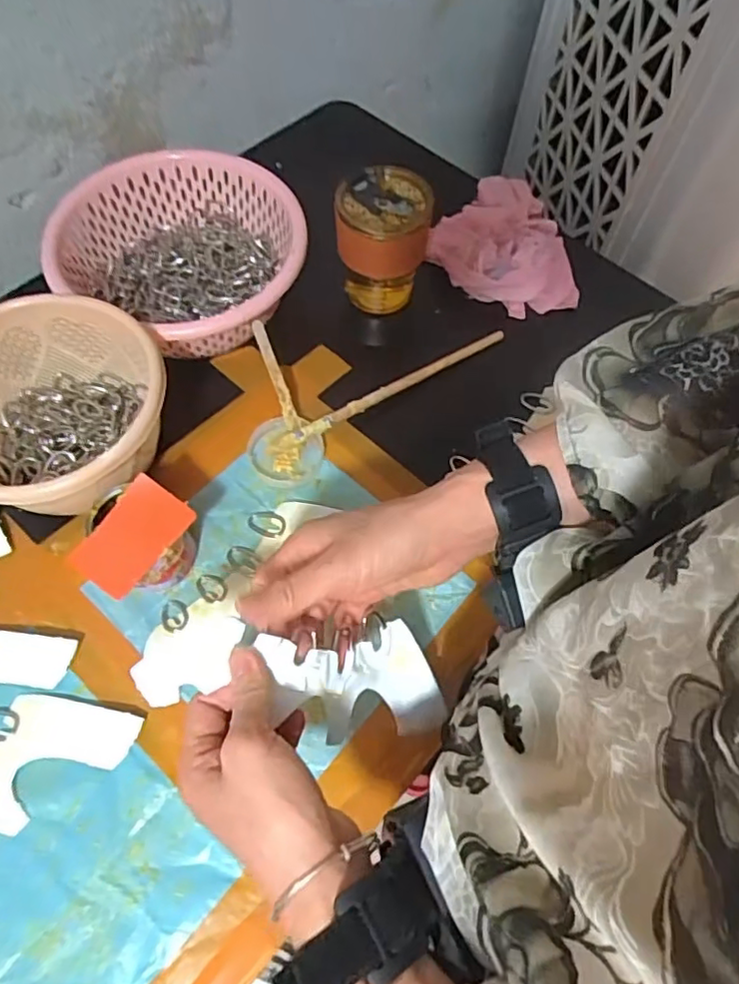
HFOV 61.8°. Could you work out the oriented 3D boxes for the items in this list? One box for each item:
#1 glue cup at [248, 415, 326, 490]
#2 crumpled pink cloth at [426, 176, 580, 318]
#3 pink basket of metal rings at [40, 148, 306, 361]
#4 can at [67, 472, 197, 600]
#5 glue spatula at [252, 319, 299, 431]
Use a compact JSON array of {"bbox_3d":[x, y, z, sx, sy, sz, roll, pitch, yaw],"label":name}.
[{"bbox_3d":[-0.075,-0.039,0.543,0.066,0.022,0.063,0,67,0],"label":"glue cup"},{"bbox_3d":[0.136,-0.265,0.640,0.139,0.058,0.163,-14,68,-7],"label":"crumpled pink cloth"},{"bbox_3d":[-0.175,-0.213,0.589,0.215,0.086,0.205,-2,67,-2],"label":"pink basket of metal rings"},{"bbox_3d":[-0.175,0.039,0.469,0.066,0.080,0.079,34,70,13],"label":"can"},{"bbox_3d":[-0.083,-0.102,0.545,0.013,0.005,0.097,-17,100,17],"label":"glue spatula"}]

